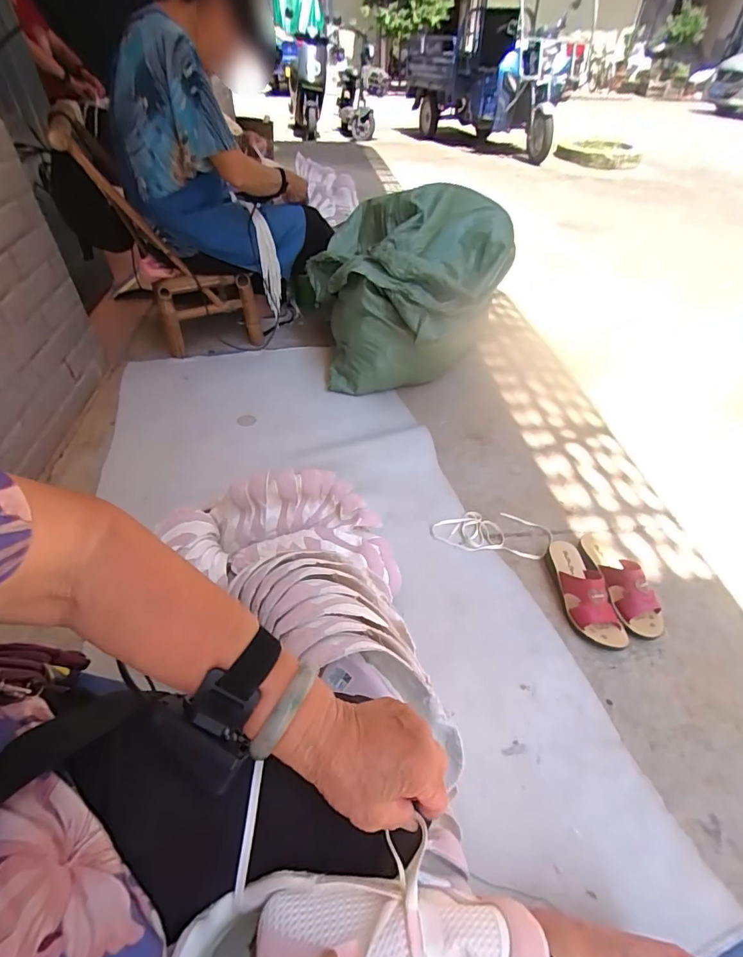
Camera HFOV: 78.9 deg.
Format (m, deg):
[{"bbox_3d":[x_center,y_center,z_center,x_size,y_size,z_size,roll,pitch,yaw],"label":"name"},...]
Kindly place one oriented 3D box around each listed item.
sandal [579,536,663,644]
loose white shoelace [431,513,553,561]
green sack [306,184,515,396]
[{"bbox_3d":[0.491,0.198,0.897,0.092,0.078,0.233,-6,45,-8],"label":"sandal"},{"bbox_3d":[0.265,0.117,0.994,0.264,0.010,0.114,4,45,3],"label":"loose white shoelace"},{"bbox_3d":[0.092,-0.529,1.323,0.575,0.442,0.469,6,45,5],"label":"green sack"}]

